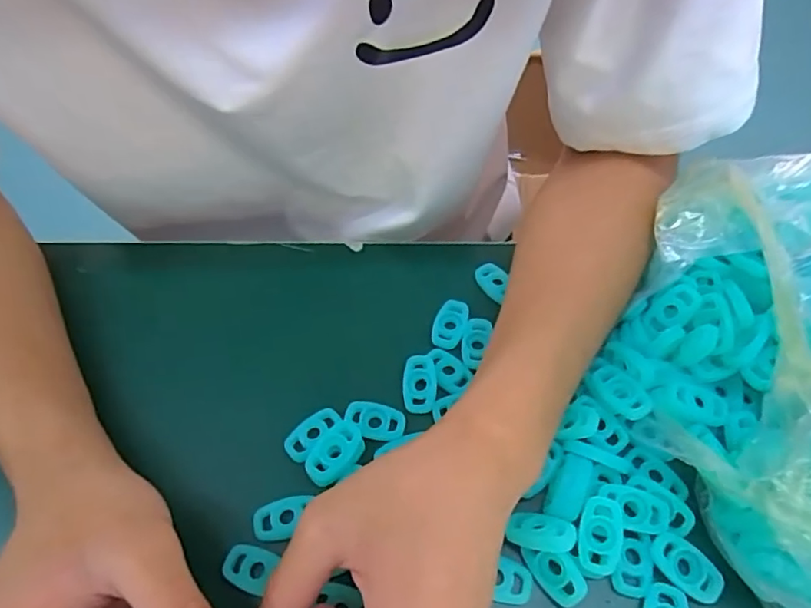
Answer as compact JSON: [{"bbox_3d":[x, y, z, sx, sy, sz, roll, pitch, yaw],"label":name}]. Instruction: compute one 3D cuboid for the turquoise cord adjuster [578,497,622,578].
[{"bbox_3d":[0.088,0.103,0.243,0.018,0.006,0.032,7,55,7],"label":"turquoise cord adjuster"}]

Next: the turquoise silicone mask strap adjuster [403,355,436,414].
[{"bbox_3d":[0.008,0.044,0.298,0.018,0.004,0.032,-3,66,12],"label":"turquoise silicone mask strap adjuster"}]

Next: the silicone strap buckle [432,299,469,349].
[{"bbox_3d":[0.027,0.012,0.320,0.017,0.005,0.032,17,56,14],"label":"silicone strap buckle"}]

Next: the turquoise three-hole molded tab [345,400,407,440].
[{"bbox_3d":[-0.017,0.062,0.287,0.032,0.005,0.018,12,55,11],"label":"turquoise three-hole molded tab"}]

